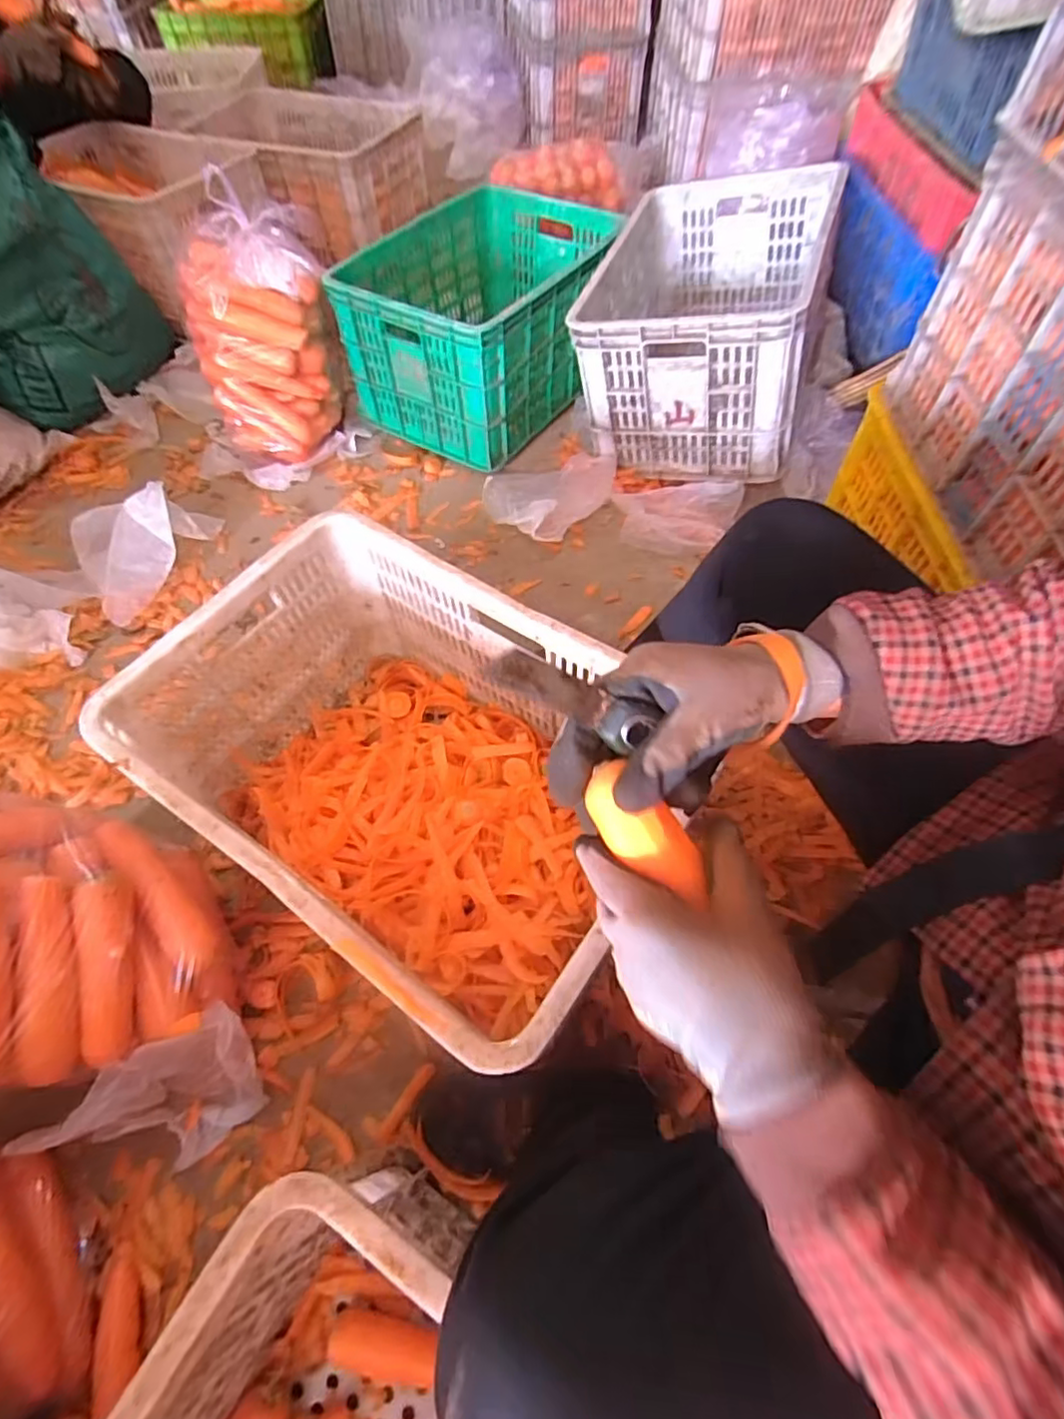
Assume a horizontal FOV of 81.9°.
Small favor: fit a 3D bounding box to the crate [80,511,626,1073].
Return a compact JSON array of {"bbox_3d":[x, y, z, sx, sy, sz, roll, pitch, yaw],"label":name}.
[{"bbox_3d":[-0.124,0.078,0.674,0.504,0.272,0.345,30,63,18],"label":"crate"}]

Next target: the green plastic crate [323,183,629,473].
[{"bbox_3d":[-0.080,-0.755,1.194,0.364,0.254,0.506,27,62,17],"label":"green plastic crate"}]

